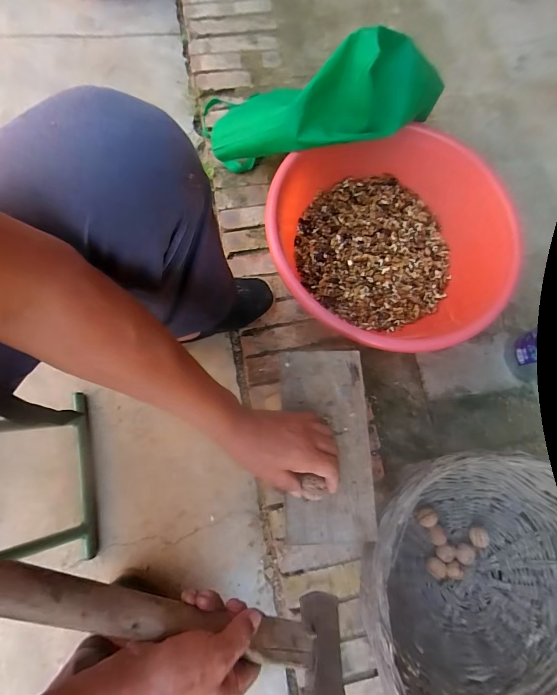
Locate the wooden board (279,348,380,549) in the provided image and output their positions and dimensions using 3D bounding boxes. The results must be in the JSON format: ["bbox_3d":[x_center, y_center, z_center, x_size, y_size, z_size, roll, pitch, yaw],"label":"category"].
[{"bbox_3d":[0.067,0.130,0.484,0.118,0.015,0.252,-1,76,-5],"label":"wooden board"}]

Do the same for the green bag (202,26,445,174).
[{"bbox_3d":[0.060,-0.428,0.650,0.439,0.180,0.135,-8,77,19],"label":"green bag"}]

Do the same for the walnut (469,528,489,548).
[{"bbox_3d":[0.346,0.329,0.611,0.028,0.031,0.030,1,75,-5],"label":"walnut"}]

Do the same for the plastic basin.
[{"bbox_3d":[0.215,-0.182,0.680,0.433,0.165,0.395,1,75,-5],"label":"plastic basin"}]

